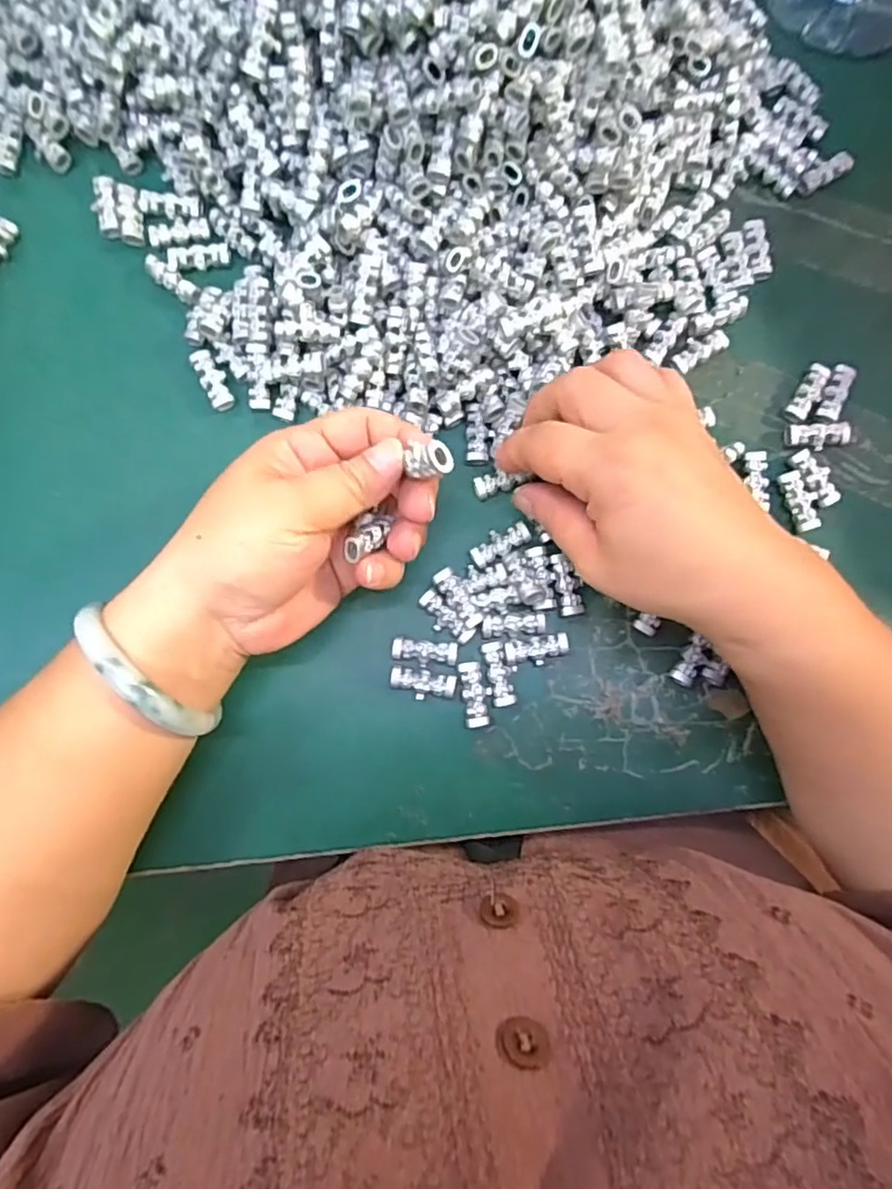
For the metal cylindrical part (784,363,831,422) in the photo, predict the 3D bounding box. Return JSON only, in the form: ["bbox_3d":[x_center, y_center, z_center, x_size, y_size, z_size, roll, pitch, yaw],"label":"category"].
[{"bbox_3d":[0.181,-0.102,0.315,0.011,0.008,0.031,32,82,3],"label":"metal cylindrical part"}]

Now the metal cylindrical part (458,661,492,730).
[{"bbox_3d":[0.014,0.047,0.290,0.013,0.007,0.031,-6,82,-3],"label":"metal cylindrical part"}]

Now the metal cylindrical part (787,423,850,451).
[{"bbox_3d":[0.185,-0.078,0.312,0.029,0.007,0.013,-1,82,-2],"label":"metal cylindrical part"}]

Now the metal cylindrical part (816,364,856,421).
[{"bbox_3d":[0.194,-0.101,0.315,0.011,0.007,0.031,23,82,1],"label":"metal cylindrical part"}]

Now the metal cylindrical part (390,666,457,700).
[{"bbox_3d":[-0.011,0.042,0.290,0.030,0.006,0.013,9,82,0],"label":"metal cylindrical part"}]

